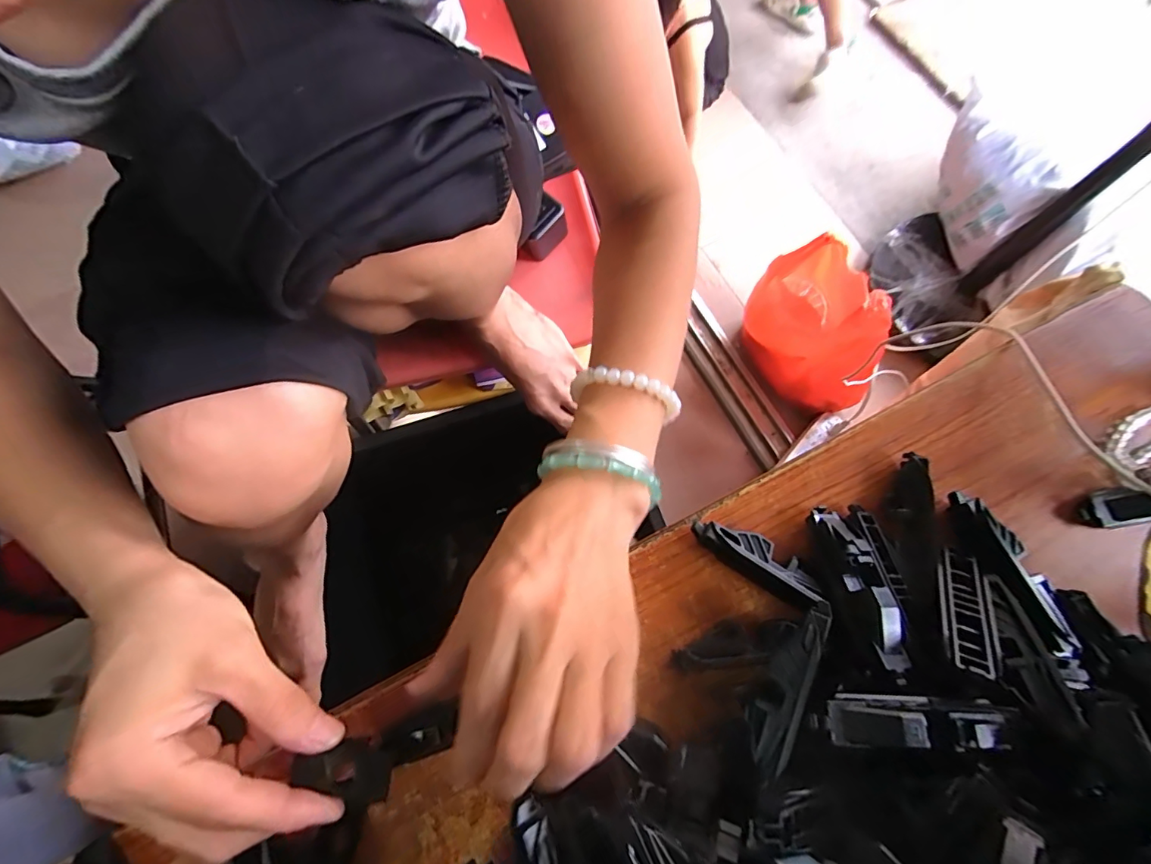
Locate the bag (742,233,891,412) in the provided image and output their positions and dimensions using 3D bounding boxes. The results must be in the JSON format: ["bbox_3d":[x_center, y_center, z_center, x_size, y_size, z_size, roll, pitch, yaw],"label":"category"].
[{"bbox_3d":[0.391,-0.175,0.809,0.168,0.230,0.225,0,72,0],"label":"bag"}]

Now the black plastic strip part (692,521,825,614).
[{"bbox_3d":[0.090,0.064,0.245,0.063,0.021,0.022,34,75,10],"label":"black plastic strip part"}]

